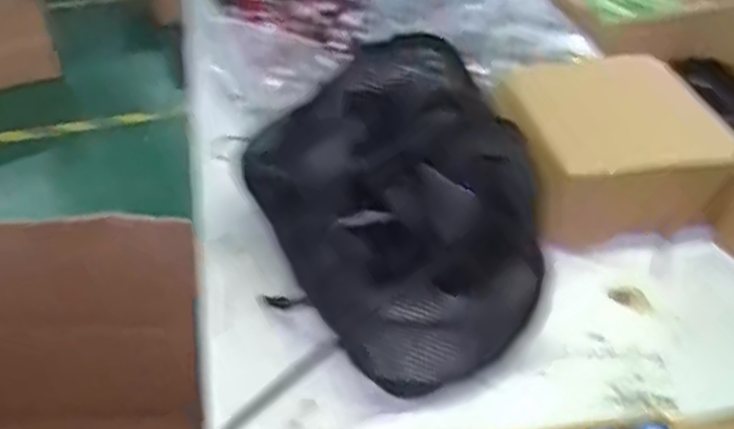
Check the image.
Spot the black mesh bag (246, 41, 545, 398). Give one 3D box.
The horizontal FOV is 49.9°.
[{"bbox_3d":[0.013,-0.019,0.518,0.163,0.075,0.268,-7,35,-10],"label":"black mesh bag"}]

